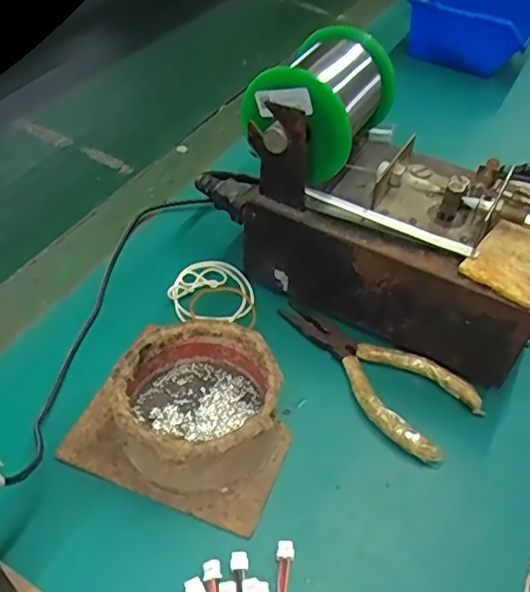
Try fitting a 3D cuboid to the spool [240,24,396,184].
[{"bbox_3d":[0.032,-0.115,0.353,0.068,0.059,0.097,19,47,21],"label":"spool"}]

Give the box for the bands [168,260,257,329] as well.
[{"bbox_3d":[-0.033,-0.005,0.391,0.058,0.007,0.056,9,47,2],"label":"bands"}]

